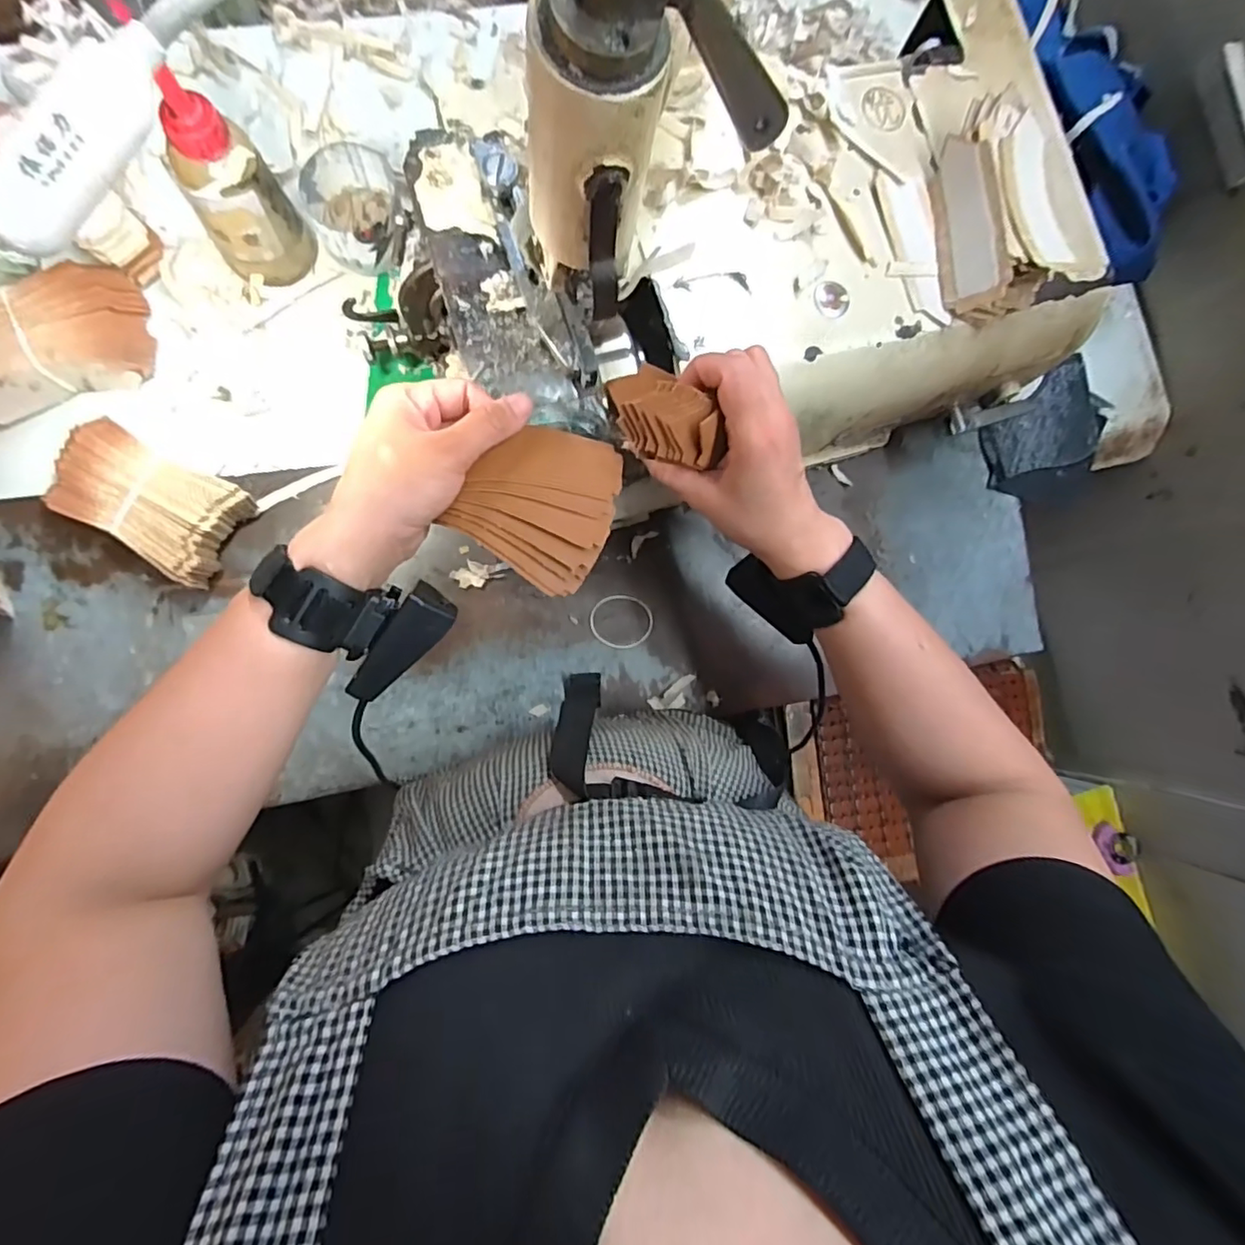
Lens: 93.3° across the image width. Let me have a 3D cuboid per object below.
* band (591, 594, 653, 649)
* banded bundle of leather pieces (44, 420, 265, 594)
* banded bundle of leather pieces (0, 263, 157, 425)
[{"bbox_3d":[0.000,-0.001,0.491,0.053,0.004,0.045,0,88,-7],"label":"band"},{"bbox_3d":[-0.338,-0.085,0.424,0.119,0.047,0.079,28,85,-5],"label":"banded bundle of leather pieces"},{"bbox_3d":[-0.406,-0.202,0.423,0.125,0.048,0.075,-26,91,-7],"label":"banded bundle of leather pieces"}]

